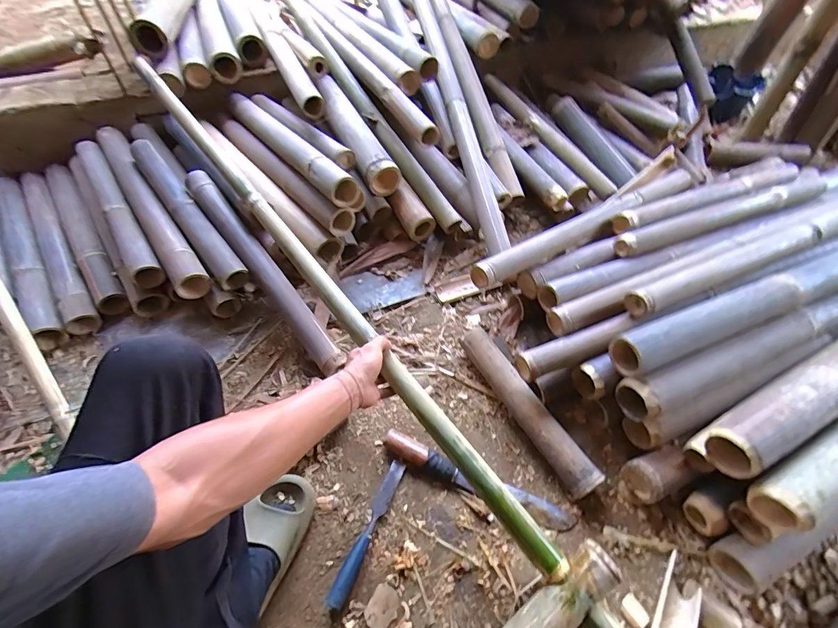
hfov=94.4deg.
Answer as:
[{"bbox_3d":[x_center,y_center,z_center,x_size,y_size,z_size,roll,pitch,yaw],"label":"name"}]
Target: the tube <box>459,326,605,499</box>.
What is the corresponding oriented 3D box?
[{"bbox_3d":[0.198,0.173,0.731,0.055,0.066,0.347,-26,58,-20],"label":"tube"}]

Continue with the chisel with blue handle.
[{"bbox_3d":[-0.082,0.350,0.634,0.028,0.020,0.226,21,55,13],"label":"chisel with blue handle"}]

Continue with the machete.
[{"bbox_3d":[0.096,0.288,0.677,0.340,0.037,0.041,19,54,12],"label":"machete"}]

